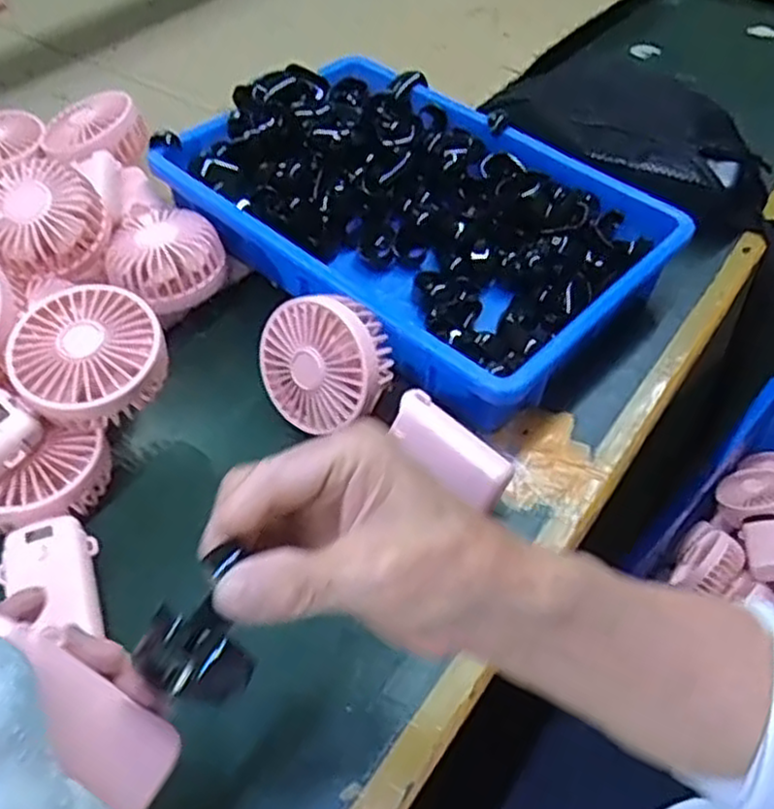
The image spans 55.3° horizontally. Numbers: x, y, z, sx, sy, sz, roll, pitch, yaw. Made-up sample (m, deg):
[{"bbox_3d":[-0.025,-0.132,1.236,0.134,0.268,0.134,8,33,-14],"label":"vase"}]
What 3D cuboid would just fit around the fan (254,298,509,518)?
[{"bbox_3d":[-0.009,0.007,0.477,0.182,0.090,0.040,45,27,11],"label":"fan"}]

